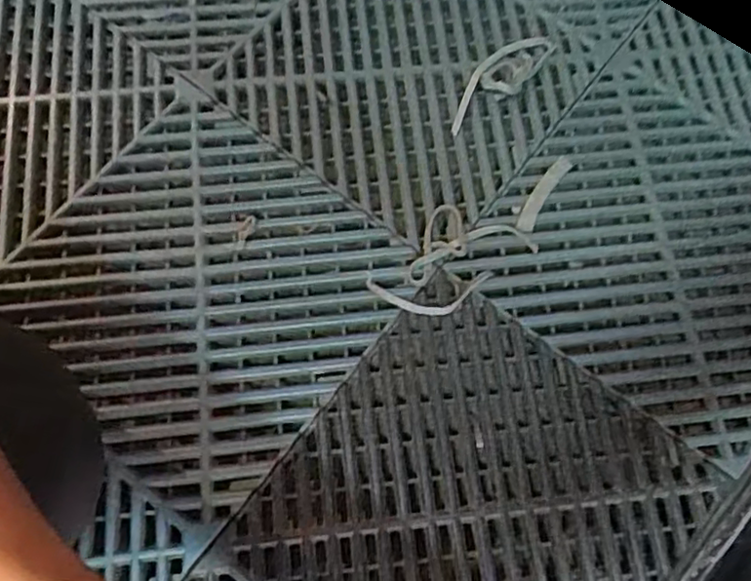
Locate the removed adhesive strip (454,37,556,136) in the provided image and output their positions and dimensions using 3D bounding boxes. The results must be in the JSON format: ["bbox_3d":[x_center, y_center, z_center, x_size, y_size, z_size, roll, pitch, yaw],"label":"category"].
[{"bbox_3d":[0.081,-0.138,0.428,0.029,0.011,0.093,37,73,11],"label":"removed adhesive strip"}]

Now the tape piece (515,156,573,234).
[{"bbox_3d":[0.105,-0.061,0.407,0.012,0.004,0.060,31,72,9],"label":"tape piece"}]

